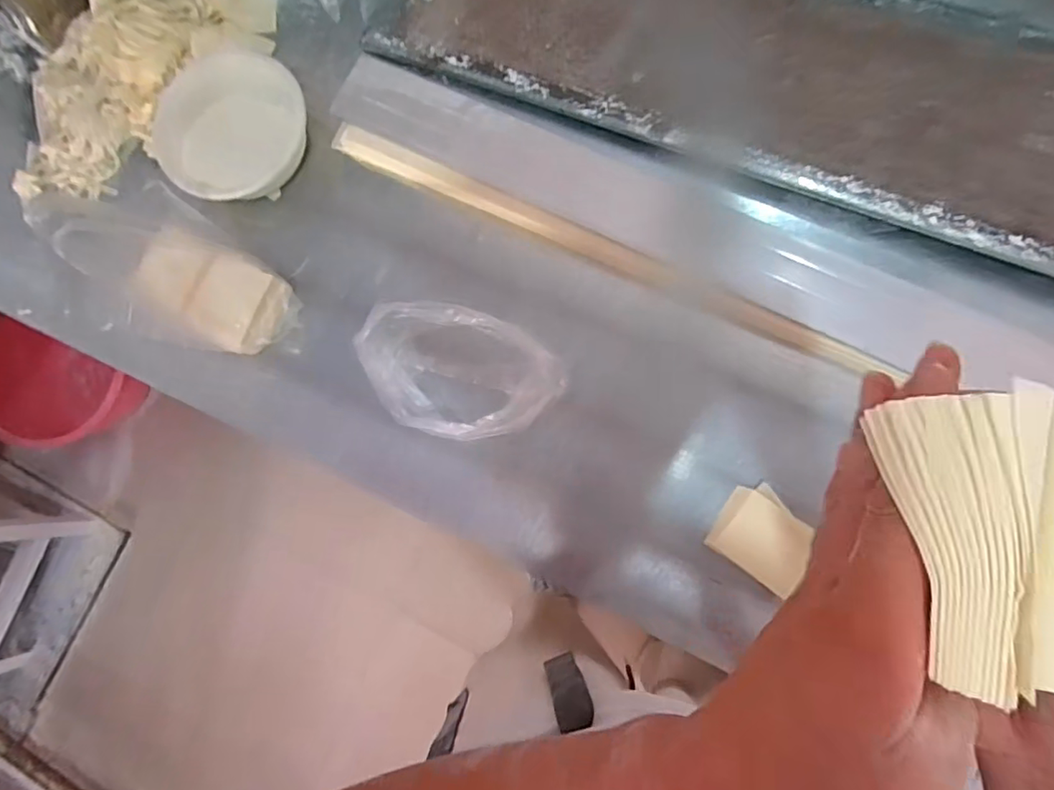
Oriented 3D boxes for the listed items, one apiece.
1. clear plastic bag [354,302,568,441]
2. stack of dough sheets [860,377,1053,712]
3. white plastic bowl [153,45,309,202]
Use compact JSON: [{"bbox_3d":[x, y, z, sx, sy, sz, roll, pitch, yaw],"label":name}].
[{"bbox_3d":[-0.085,-0.025,0.636,0.239,0.077,0.134,17,84,8],"label":"clear plastic bag"},{"bbox_3d":[0.164,0.046,0.173,0.093,0.029,0.090,1,83,6],"label":"stack of dough sheets"},{"bbox_3d":[-0.385,-0.344,0.705,0.197,0.039,0.186,-1,81,6],"label":"white plastic bowl"}]

